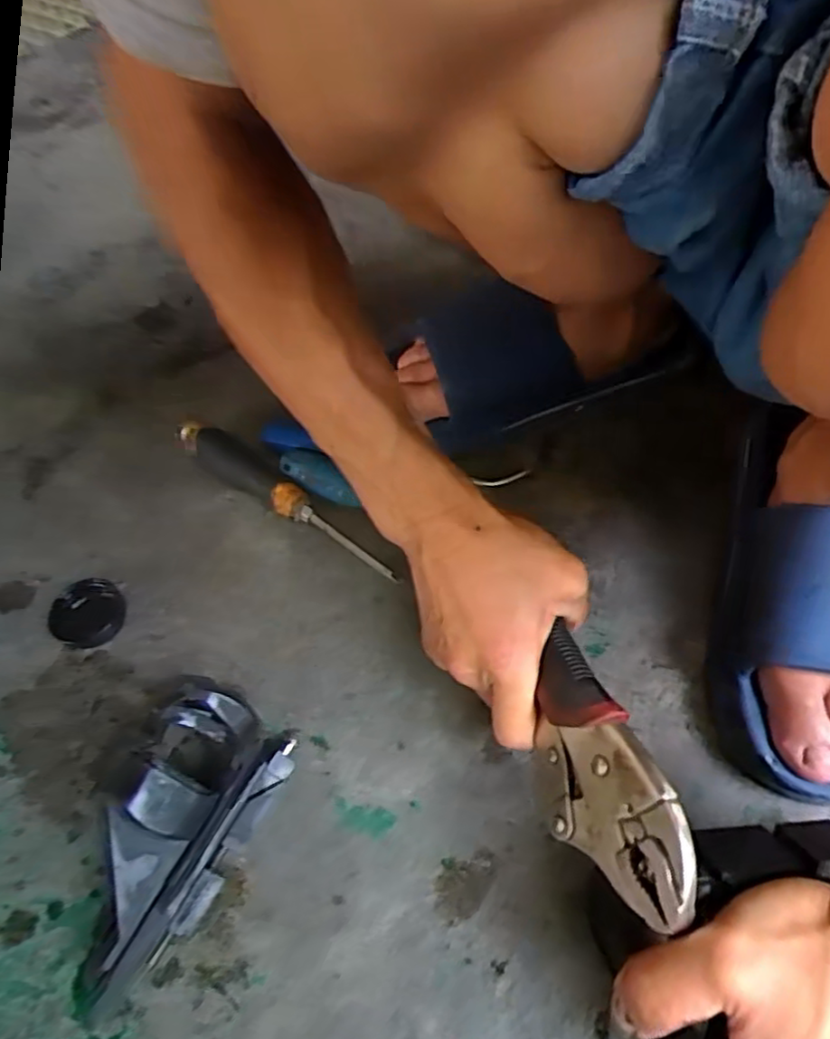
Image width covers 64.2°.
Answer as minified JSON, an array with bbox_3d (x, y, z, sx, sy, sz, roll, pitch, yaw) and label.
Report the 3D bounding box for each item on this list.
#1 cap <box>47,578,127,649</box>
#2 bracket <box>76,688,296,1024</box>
[{"bbox_3d":[-0.217,0.064,0.440,0.044,0.017,0.046,-1,56,1],"label":"cap"},{"bbox_3d":[-0.120,0.155,0.320,0.059,0.082,0.143,30,62,20],"label":"bracket"}]

